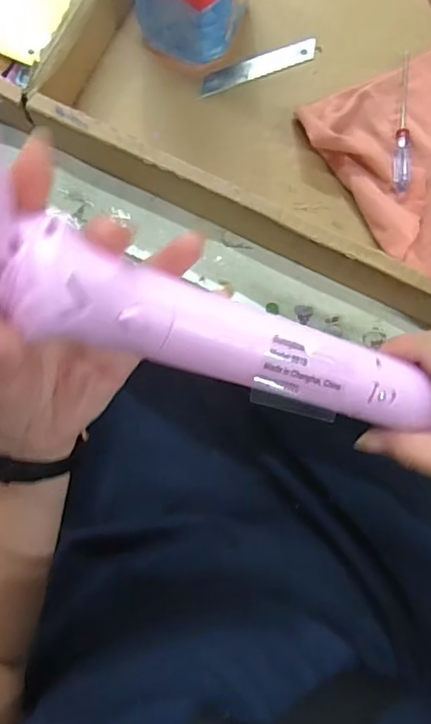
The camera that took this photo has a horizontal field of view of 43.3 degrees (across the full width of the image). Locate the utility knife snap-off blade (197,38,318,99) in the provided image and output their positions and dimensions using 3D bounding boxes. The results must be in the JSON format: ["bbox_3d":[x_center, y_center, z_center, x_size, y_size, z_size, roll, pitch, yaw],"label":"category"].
[{"bbox_3d":[0.034,-0.239,0.439,0.098,0.004,0.019,-20,83,-3],"label":"utility knife snap-off blade"}]

